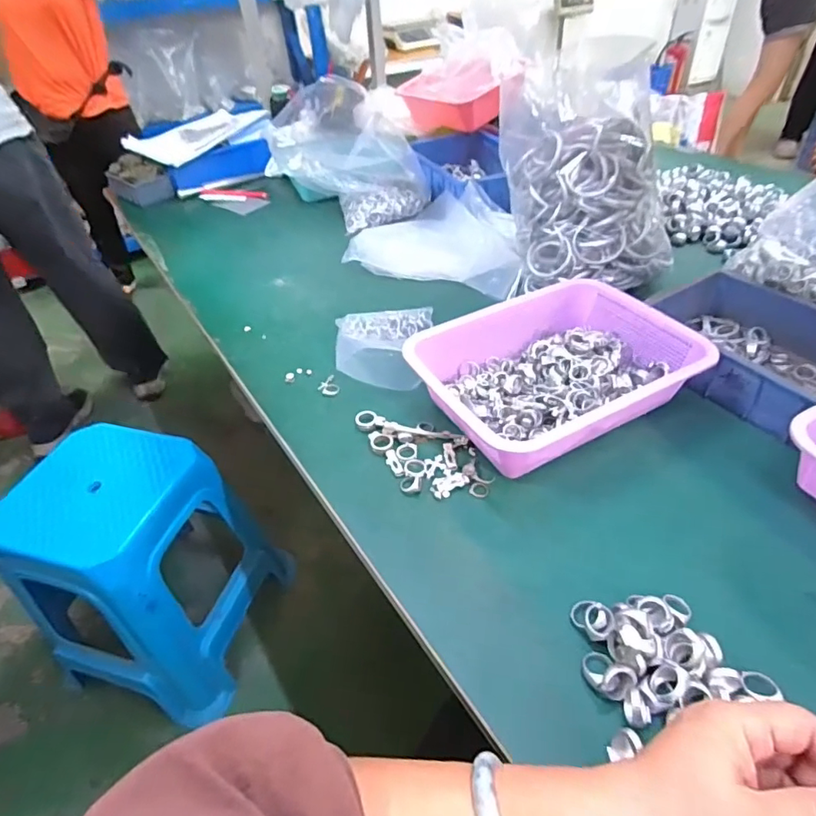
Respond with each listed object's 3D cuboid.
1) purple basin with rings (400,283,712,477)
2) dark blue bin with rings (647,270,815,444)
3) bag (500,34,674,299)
[{"bbox_3d":[0.167,-0.045,0.619,0.302,0.075,0.229,-19,44,-15],"label":"purple basin with rings"},{"bbox_3d":[0.426,-0.077,0.638,0.181,0.068,0.239,-21,45,-17],"label":"dark blue bin with rings"},{"bbox_3d":[0.260,-0.326,0.742,0.226,0.290,0.181,-5,42,-1],"label":"bag"}]

